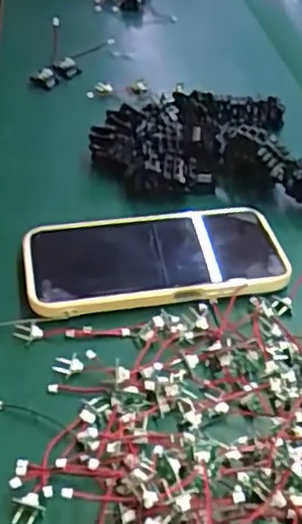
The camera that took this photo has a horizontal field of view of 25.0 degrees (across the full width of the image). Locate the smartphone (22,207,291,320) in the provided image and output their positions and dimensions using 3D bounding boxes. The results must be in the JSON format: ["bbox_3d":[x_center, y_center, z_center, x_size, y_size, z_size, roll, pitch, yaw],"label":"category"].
[{"bbox_3d":[0.003,-0.008,0.450,0.170,0.007,0.085,-6,41,-11],"label":"smartphone"}]

